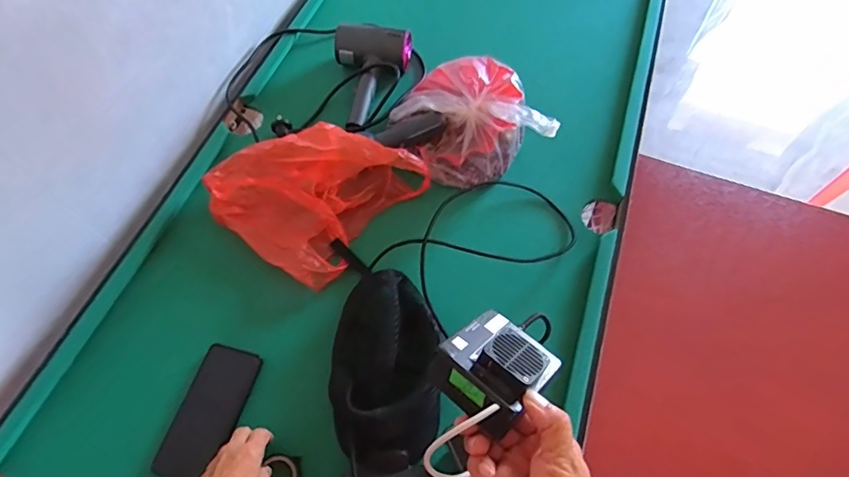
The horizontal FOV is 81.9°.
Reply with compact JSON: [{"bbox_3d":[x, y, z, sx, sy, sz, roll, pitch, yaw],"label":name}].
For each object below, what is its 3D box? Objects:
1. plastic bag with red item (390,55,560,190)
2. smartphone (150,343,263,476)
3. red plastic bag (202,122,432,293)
[{"bbox_3d":[0.063,-0.187,0.764,0.195,0.113,0.214,-14,61,-7],"label":"plastic bag with red item"},{"bbox_3d":[-0.266,0.213,0.603,0.073,0.011,0.159,12,61,8],"label":"smartphone"},{"bbox_3d":[-0.170,-0.082,0.733,0.250,0.066,0.247,34,66,19],"label":"red plastic bag"}]

